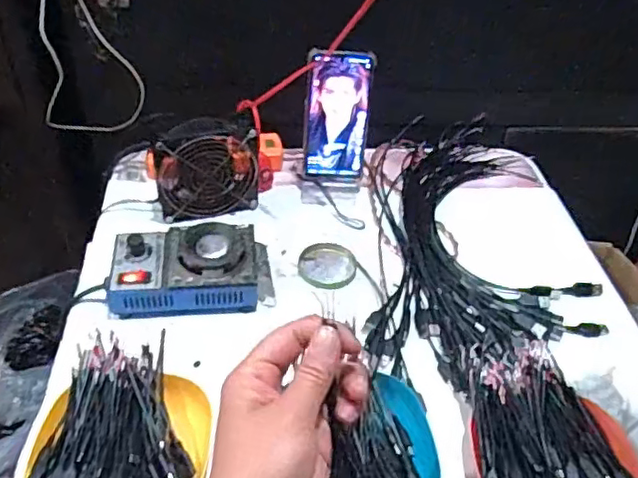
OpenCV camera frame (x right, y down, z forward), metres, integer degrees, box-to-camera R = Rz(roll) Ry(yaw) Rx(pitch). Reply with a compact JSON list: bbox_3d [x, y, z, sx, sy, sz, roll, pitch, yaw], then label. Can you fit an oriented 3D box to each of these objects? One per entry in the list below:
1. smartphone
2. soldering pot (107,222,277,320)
[{"bbox_3d":[0.023,-0.148,0.754,0.076,0.160,0.010,3,29,-4],"label":"smartphone"},{"bbox_3d":[-0.133,0.031,0.652,0.166,0.063,0.100,-4,44,-9],"label":"soldering pot"}]

